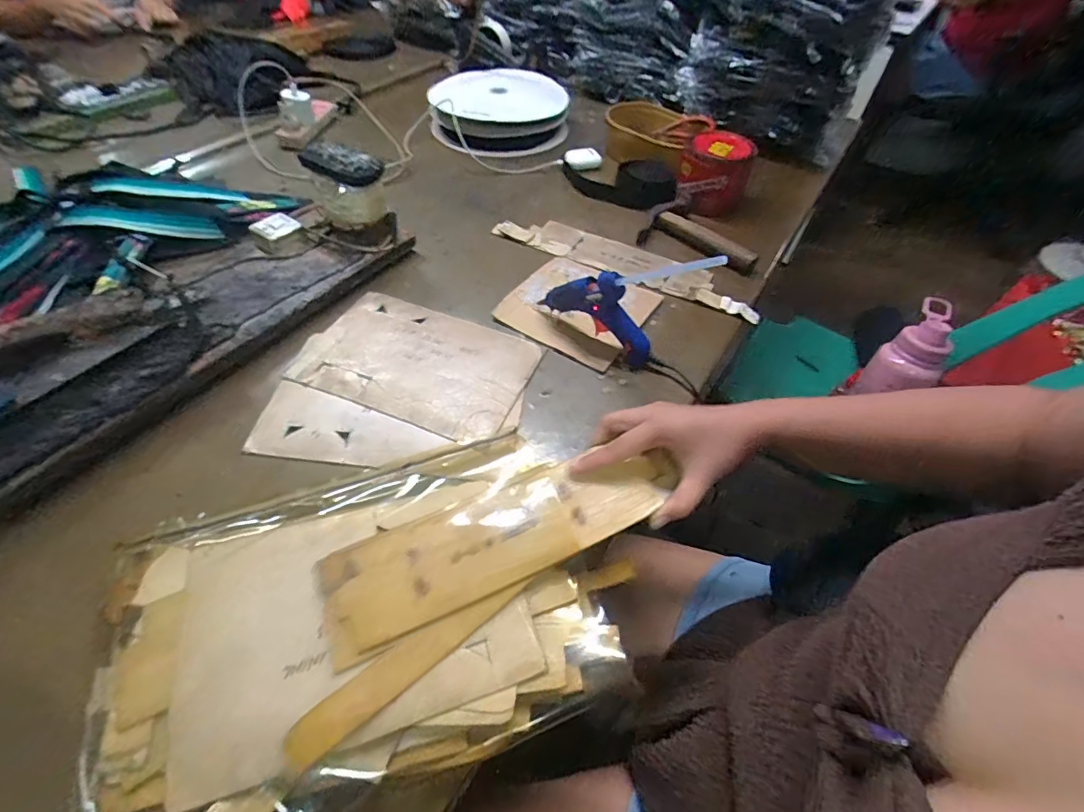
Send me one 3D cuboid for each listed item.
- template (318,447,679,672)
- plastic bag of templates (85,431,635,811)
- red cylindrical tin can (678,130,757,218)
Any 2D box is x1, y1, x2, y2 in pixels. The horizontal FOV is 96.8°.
[{"bbox_3d":[-0.029,0.094,0.371,0.267,0.015,0.082,-22,50,-13],"label":"template"},{"bbox_3d":[-0.121,0.143,0.350,0.347,0.027,0.221,-16,53,-15],"label":"plastic bag of templates"},{"bbox_3d":[0.264,-0.358,0.745,0.101,0.092,0.095,17,52,11],"label":"red cylindrical tin can"}]

